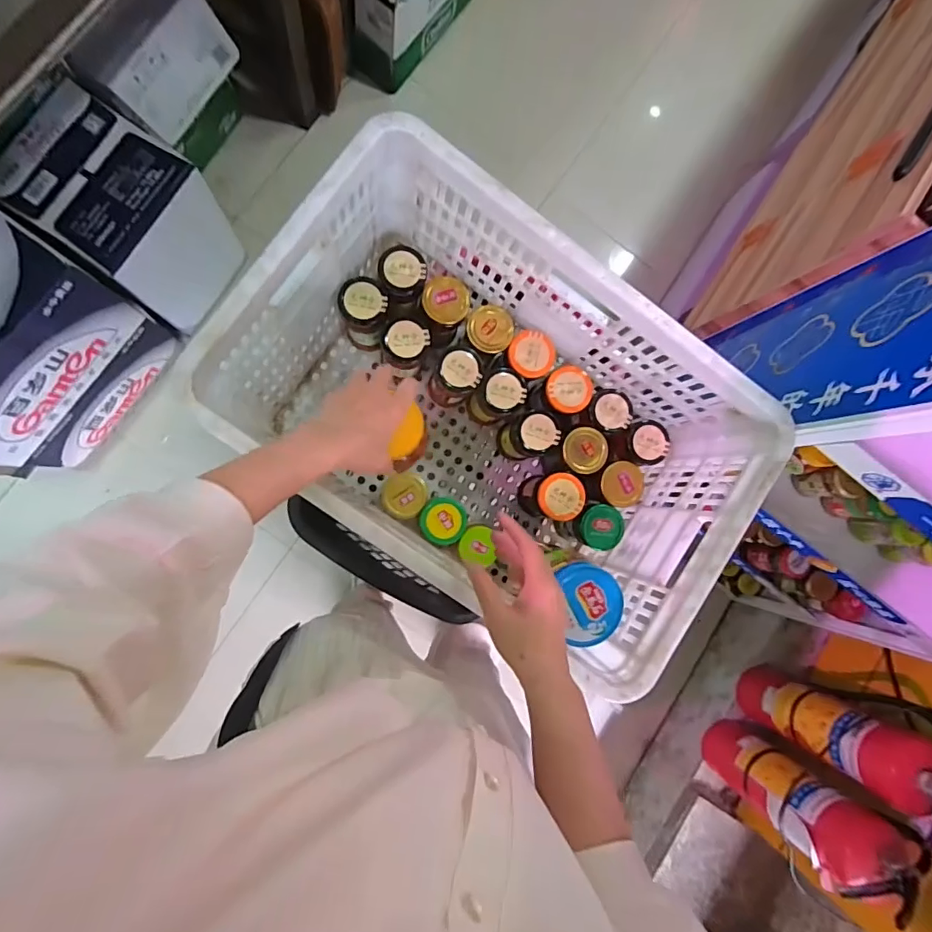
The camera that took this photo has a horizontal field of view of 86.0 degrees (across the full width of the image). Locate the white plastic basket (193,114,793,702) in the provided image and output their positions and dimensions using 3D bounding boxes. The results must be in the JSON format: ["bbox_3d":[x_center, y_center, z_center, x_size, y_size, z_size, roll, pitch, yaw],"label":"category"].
[{"bbox_3d":[0.028,-0.053,0.655,0.540,0.315,0.349,36,82,-6],"label":"white plastic basket"}]

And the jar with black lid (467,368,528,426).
[{"bbox_3d":[0.043,-0.097,0.740,0.061,0.147,0.059,0,87,-9],"label":"jar with black lid"}]

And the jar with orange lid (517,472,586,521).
[{"bbox_3d":[0.121,0.045,0.743,0.063,0.134,0.062,0,87,-9],"label":"jar with orange lid"}]

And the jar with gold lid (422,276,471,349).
[{"bbox_3d":[-0.034,-0.224,0.735,0.062,0.130,0.069,36,82,-6],"label":"jar with gold lid"}]

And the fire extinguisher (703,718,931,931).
[{"bbox_3d":[0.620,0.632,0.952,0.112,0.462,0.141,35,82,-6],"label":"fire extinguisher"}]

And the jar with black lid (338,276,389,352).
[{"bbox_3d":[-0.144,-0.212,0.718,0.062,0.133,0.071,-2,87,-9],"label":"jar with black lid"}]

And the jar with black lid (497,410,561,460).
[{"bbox_3d":[0.087,-0.043,0.741,0.055,0.136,0.058,0,87,-9],"label":"jar with black lid"}]

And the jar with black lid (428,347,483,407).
[{"bbox_3d":[-0.018,-0.124,0.733,0.060,0.146,0.057,0,87,-9],"label":"jar with black lid"}]

